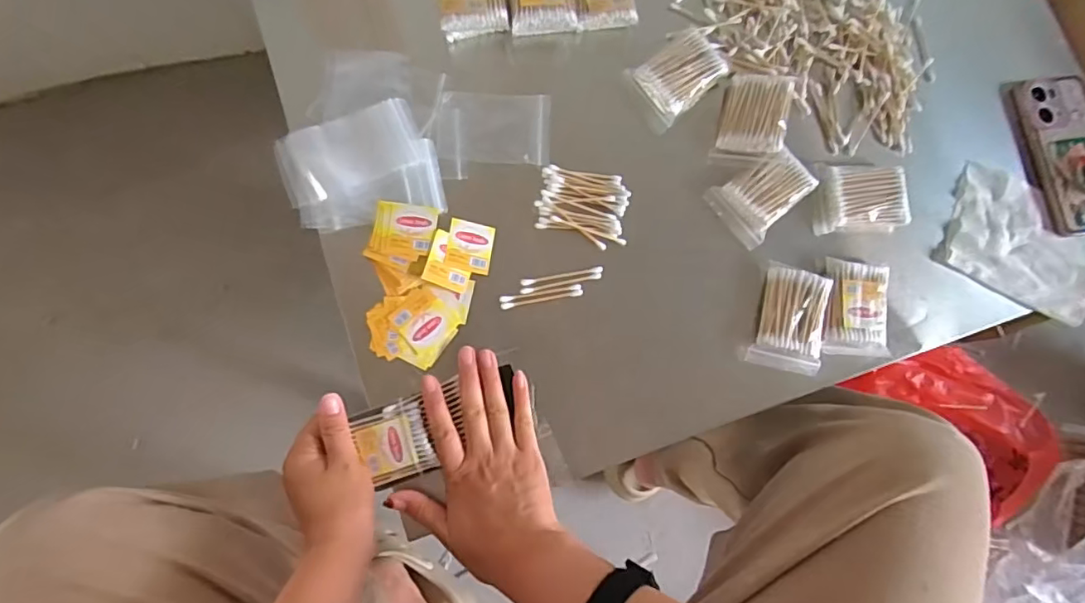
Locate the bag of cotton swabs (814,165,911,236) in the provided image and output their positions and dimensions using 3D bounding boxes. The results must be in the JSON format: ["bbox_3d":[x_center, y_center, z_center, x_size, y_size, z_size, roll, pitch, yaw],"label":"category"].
[{"bbox_3d":[0.298,-0.098,0.526,0.084,0.024,0.061,-5,83,-6],"label":"bag of cotton swabs"}]

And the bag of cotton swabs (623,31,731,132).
[{"bbox_3d":[0.127,-0.210,0.528,0.091,0.015,0.062,-37,87,-9],"label":"bag of cotton swabs"}]

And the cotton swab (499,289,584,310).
[{"bbox_3d":[0.000,-0.002,0.491,0.072,0.004,0.006,-10,84,-7],"label":"cotton swab"}]

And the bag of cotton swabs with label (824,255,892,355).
[{"bbox_3d":[0.281,0.006,0.512,0.060,0.021,0.083,4,82,-5],"label":"bag of cotton swabs with label"}]

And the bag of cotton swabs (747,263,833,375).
[{"bbox_3d":[0.221,0.015,0.504,0.061,0.019,0.089,13,82,-4],"label":"bag of cotton swabs"}]

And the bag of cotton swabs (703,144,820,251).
[{"bbox_3d":[0.204,-0.098,0.518,0.090,0.016,0.062,-37,87,-9],"label":"bag of cotton swabs"}]

